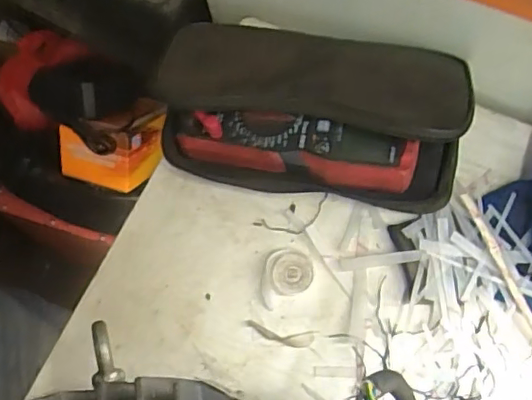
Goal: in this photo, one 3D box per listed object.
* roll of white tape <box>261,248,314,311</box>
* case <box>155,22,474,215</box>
[{"bbox_3d":[0.013,0.057,0.434,0.044,0.012,0.037,-25,72,-8],"label":"roll of white tape"},{"bbox_3d":[0.037,-0.074,0.447,0.234,0.077,0.141,5,70,3],"label":"case"}]

